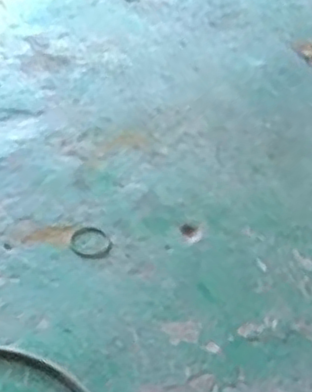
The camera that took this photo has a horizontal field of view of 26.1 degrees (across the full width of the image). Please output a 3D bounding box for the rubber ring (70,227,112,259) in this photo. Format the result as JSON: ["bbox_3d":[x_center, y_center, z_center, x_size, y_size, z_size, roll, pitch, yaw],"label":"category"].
[{"bbox_3d":[-0.128,0.089,1.322,0.082,0.013,0.089,5,38,-4],"label":"rubber ring"}]

